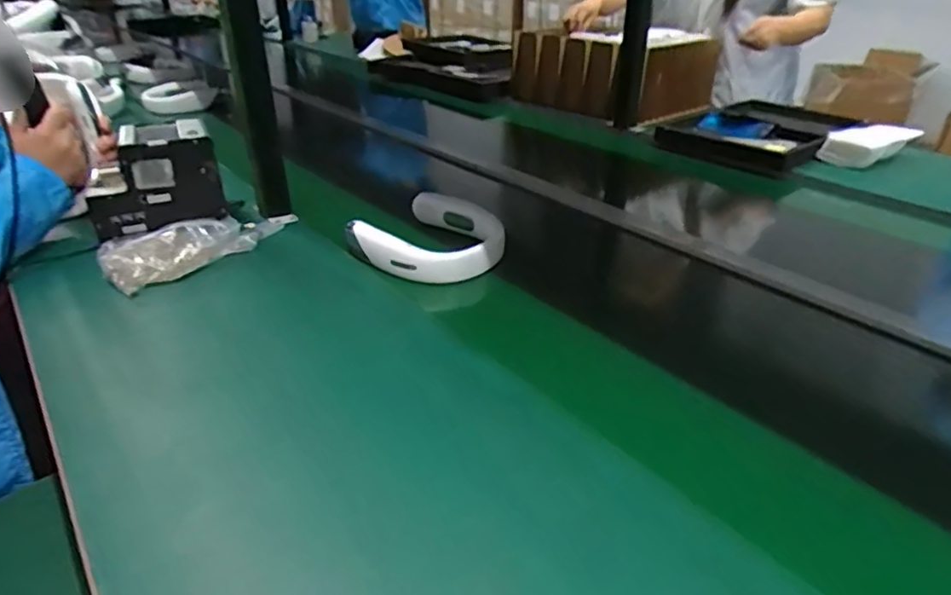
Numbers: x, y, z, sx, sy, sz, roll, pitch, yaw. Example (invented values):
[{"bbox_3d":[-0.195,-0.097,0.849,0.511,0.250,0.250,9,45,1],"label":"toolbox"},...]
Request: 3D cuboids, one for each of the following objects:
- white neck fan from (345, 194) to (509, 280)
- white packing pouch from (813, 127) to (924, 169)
[{"bbox_3d":[-0.055,-0.090,0.841,0.181,0.057,0.180,17,35,28],"label":"white neck fan"},{"bbox_3d":[0.792,-0.306,1.207,0.220,0.054,0.081,-17,34,-24],"label":"white packing pouch"}]

